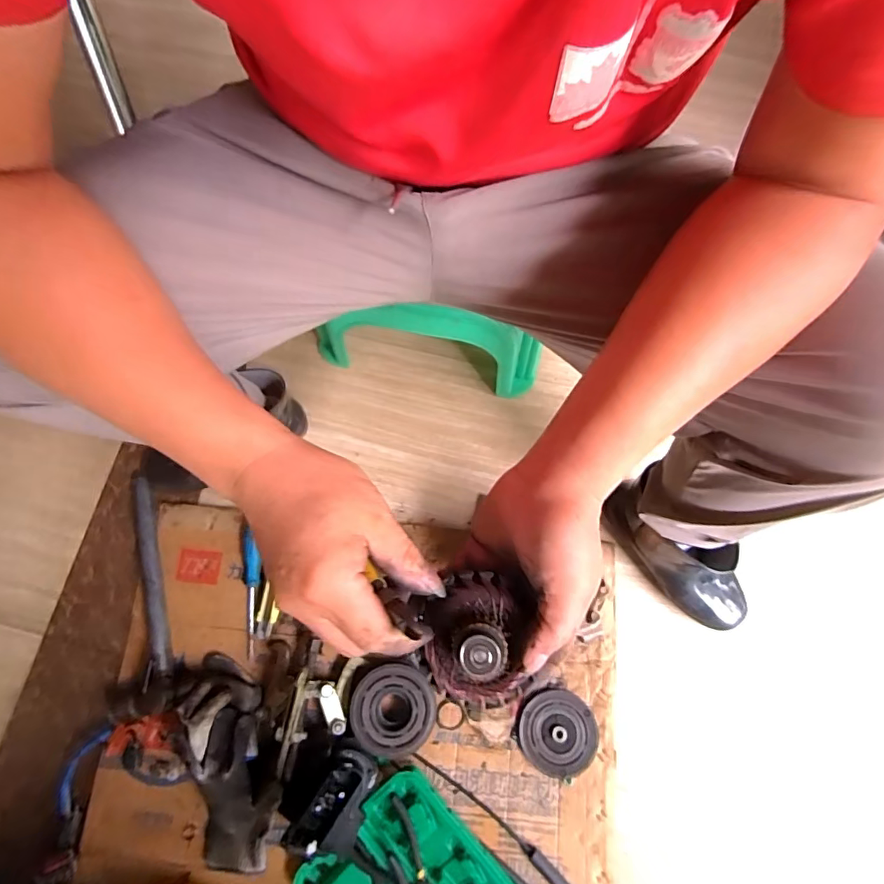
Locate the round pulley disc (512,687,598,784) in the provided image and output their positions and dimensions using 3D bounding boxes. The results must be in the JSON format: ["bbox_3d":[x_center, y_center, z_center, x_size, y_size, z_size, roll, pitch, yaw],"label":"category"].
[{"bbox_3d":[0.157,0.390,0.646,0.108,0.016,0.100,0,75,-1],"label":"round pulley disc"}]

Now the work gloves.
[{"bbox_3d":[-0.263,0.405,0.610,0.123,0.069,0.256,-12,75,-4],"label":"work gloves"}]

